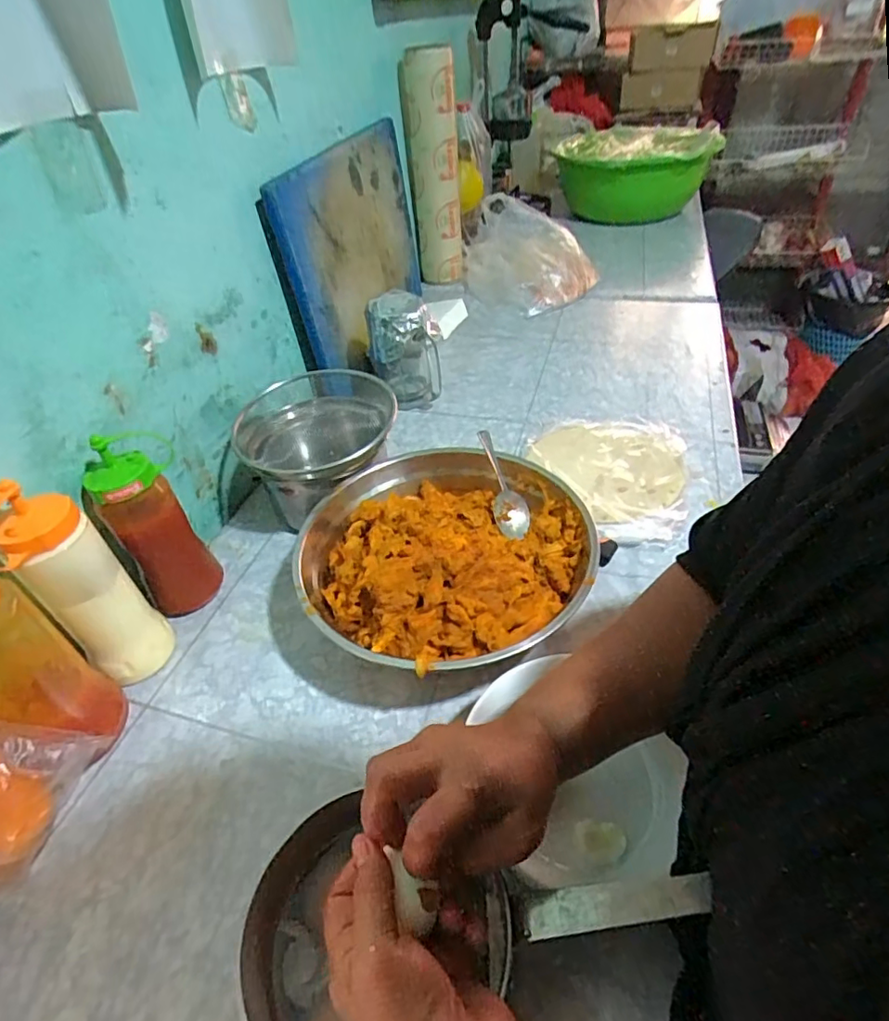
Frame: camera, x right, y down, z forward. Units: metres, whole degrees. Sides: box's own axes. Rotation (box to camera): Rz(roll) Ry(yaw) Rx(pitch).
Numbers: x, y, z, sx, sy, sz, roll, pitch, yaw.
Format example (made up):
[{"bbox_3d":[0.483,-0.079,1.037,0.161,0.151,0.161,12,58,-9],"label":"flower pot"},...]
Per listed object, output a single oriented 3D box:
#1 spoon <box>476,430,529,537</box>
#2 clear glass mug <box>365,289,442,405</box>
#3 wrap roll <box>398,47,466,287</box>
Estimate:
[{"bbox_3d":[0.066,-0.035,0.606,0.038,0.036,0.141,-6,41,-1],"label":"spoon"},{"bbox_3d":[-0.060,-0.245,0.847,0.103,0.169,0.093,-8,42,-3],"label":"clear glass mug"},{"bbox_3d":[-0.020,-0.660,1.092,0.098,0.391,0.110,-2,42,5],"label":"wrap roll"}]

